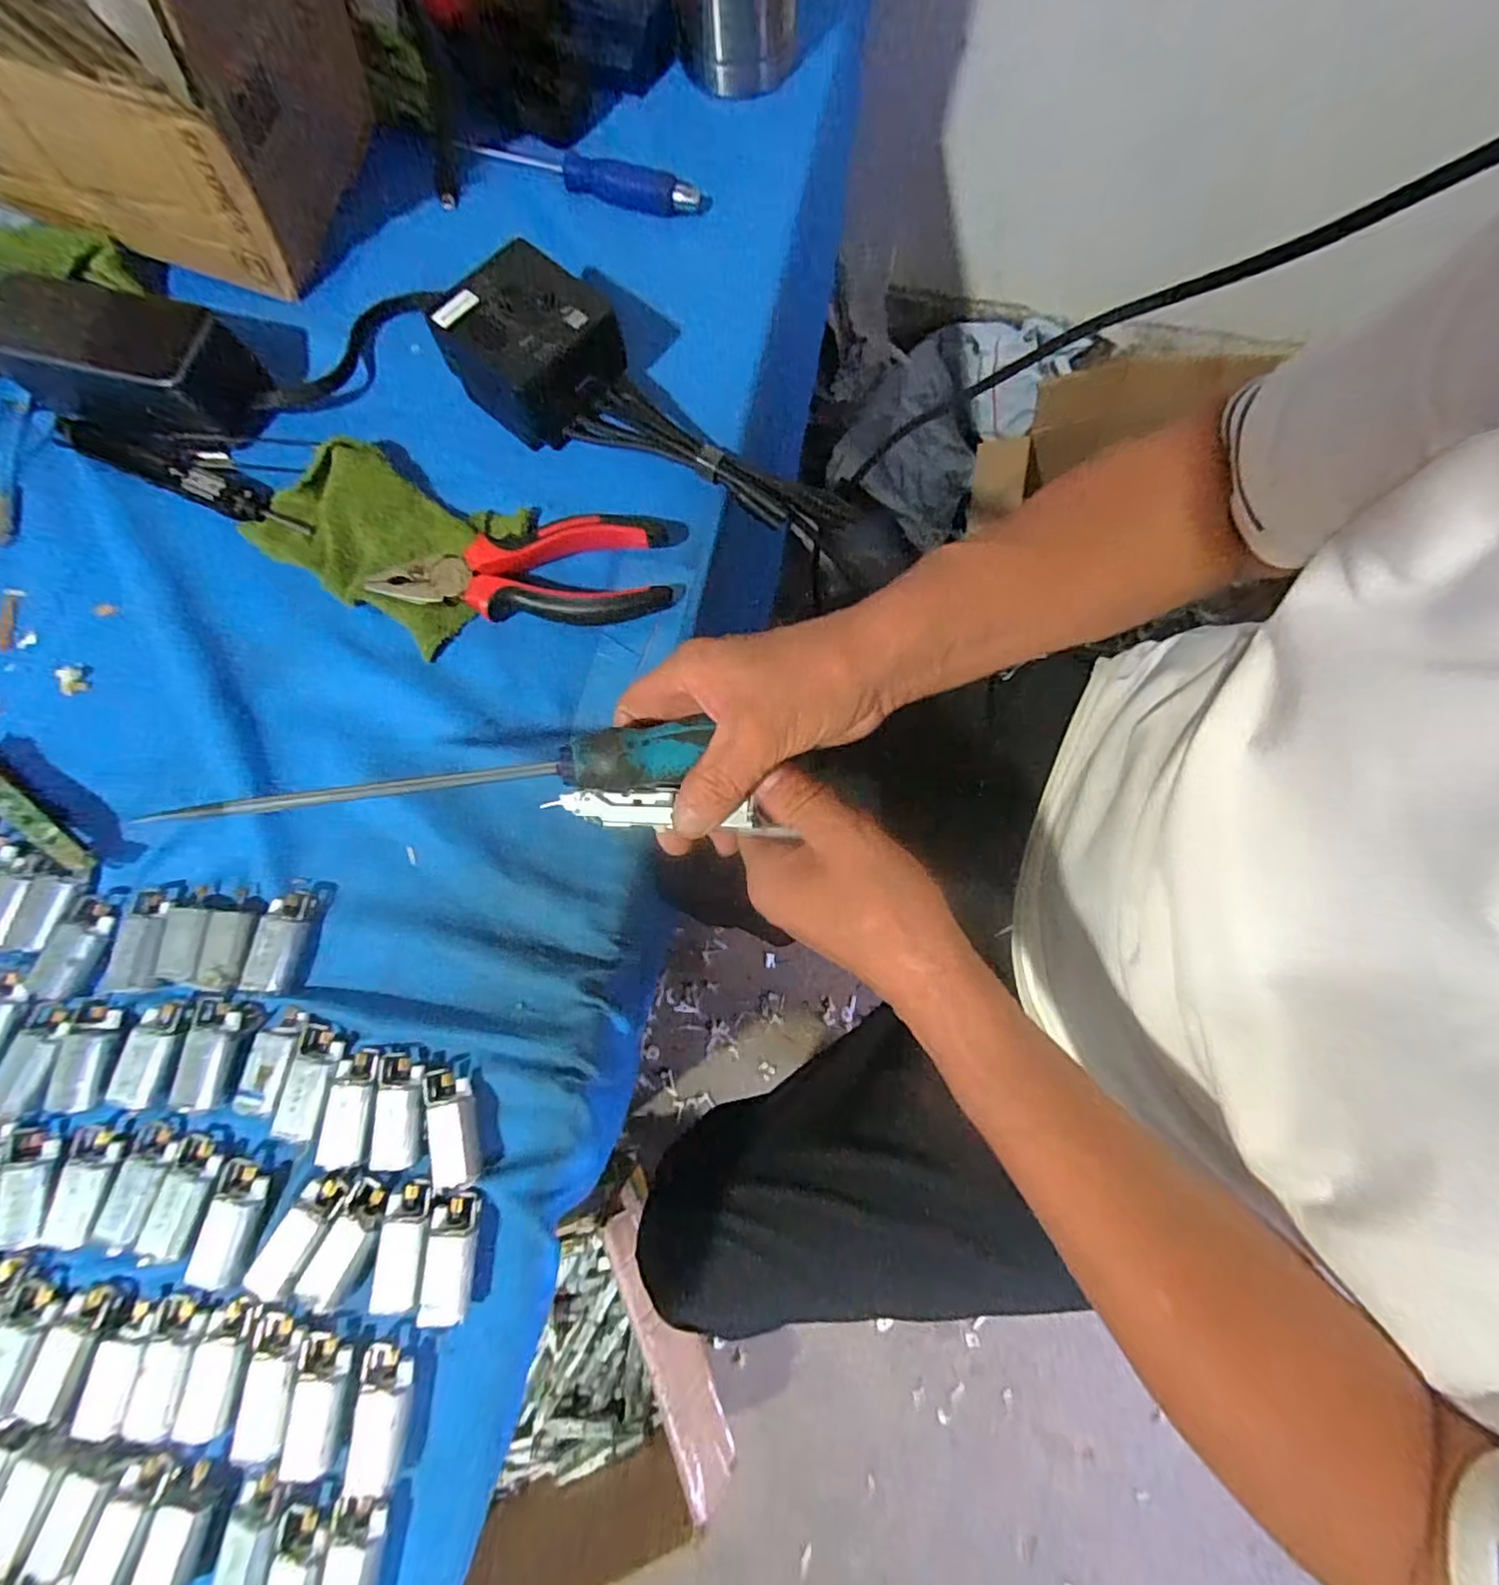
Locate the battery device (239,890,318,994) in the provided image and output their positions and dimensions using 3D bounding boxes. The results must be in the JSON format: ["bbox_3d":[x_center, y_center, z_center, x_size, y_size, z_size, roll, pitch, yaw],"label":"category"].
[{"bbox_3d":[-0.220,0.070,0.305,0.023,0.013,0.046,4,76,2],"label":"battery device"}]

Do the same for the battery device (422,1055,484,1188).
[{"bbox_3d":[-0.130,0.145,0.283,0.019,0.012,0.051,-19,64,-6],"label":"battery device"}]

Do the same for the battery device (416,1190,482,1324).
[{"bbox_3d":[-0.127,0.195,0.272,0.020,0.009,0.048,1,76,1],"label":"battery device"}]

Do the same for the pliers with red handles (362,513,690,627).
[{"bbox_3d":[-0.113,-0.114,0.344,0.161,0.024,0.061,-15,76,-3],"label":"pliers with red handles"}]

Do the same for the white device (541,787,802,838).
[{"bbox_3d":[-0.039,0.008,0.293,0.112,0.010,0.019,5,76,7],"label":"white device"}]

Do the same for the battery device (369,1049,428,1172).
[{"bbox_3d":[-0.156,0.141,0.287,0.022,0.008,0.049,-4,76,0],"label":"battery device"}]

